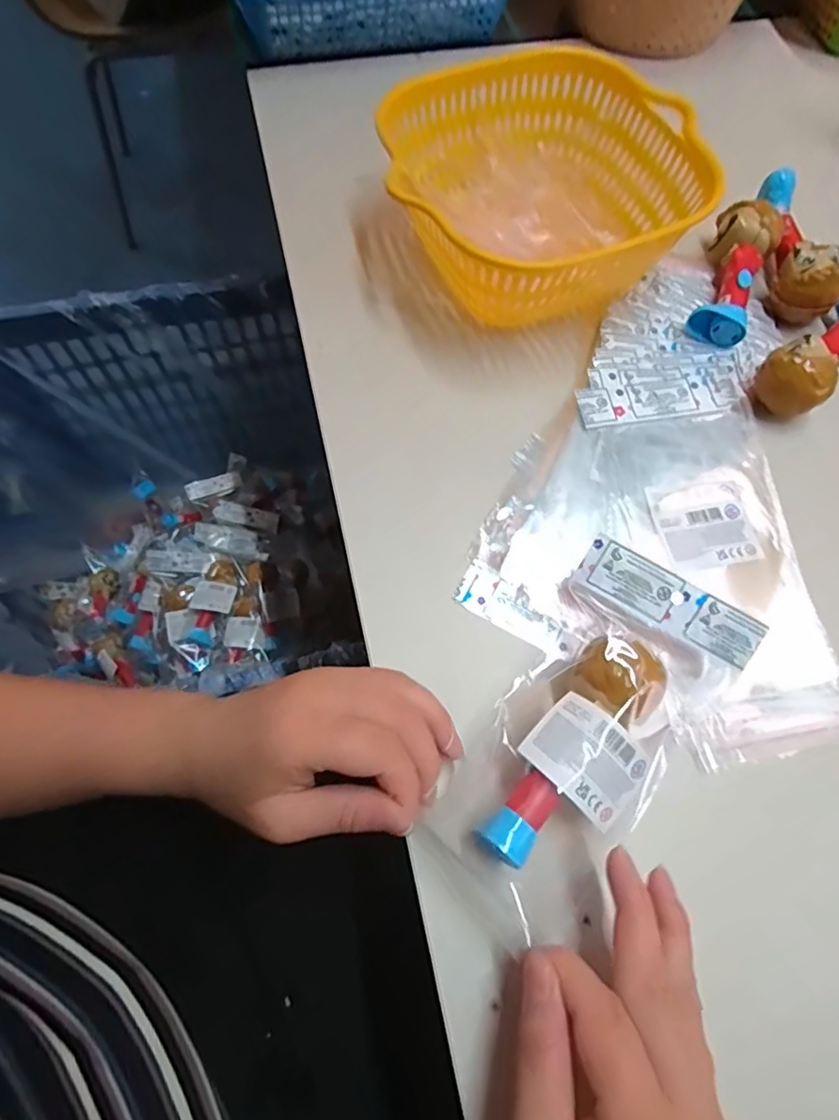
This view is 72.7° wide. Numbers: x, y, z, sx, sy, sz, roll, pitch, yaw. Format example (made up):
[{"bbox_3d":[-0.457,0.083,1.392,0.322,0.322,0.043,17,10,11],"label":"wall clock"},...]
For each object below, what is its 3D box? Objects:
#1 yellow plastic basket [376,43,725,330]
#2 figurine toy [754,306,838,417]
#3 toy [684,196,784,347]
[{"bbox_3d":[0.082,-0.258,0.403,0.212,0.081,0.212,1,67,-2],"label":"yellow plastic basket"},{"bbox_3d":[0.279,-0.147,0.384,0.129,0.032,0.041,-41,74,-17],"label":"figurine toy"},{"bbox_3d":[0.225,-0.205,0.405,0.041,0.034,0.112,22,68,7],"label":"toy"}]

